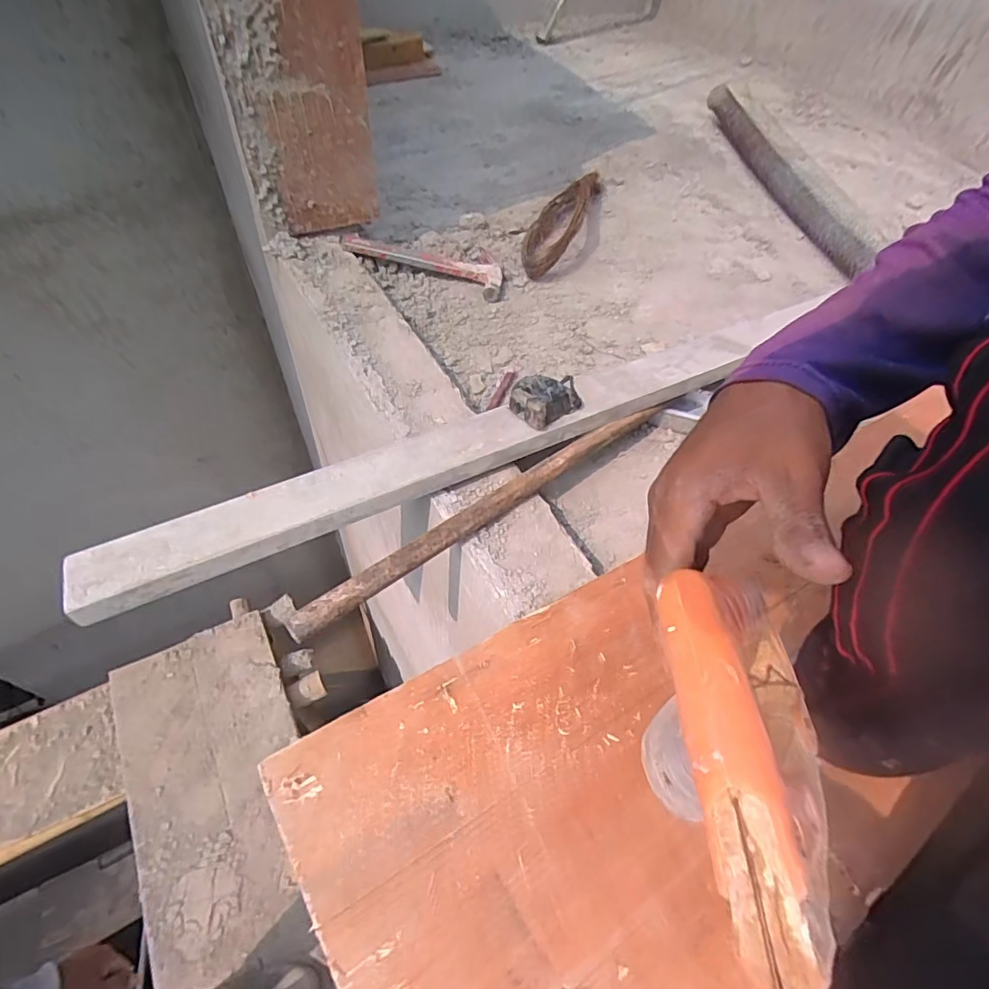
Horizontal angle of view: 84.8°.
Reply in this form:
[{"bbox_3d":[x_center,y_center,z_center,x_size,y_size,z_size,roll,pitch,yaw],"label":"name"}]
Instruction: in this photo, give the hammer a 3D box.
[{"bbox_3d":[-0.122,-0.423,0.964,0.284,0.047,0.107,10,54,3],"label":"hammer"}]

